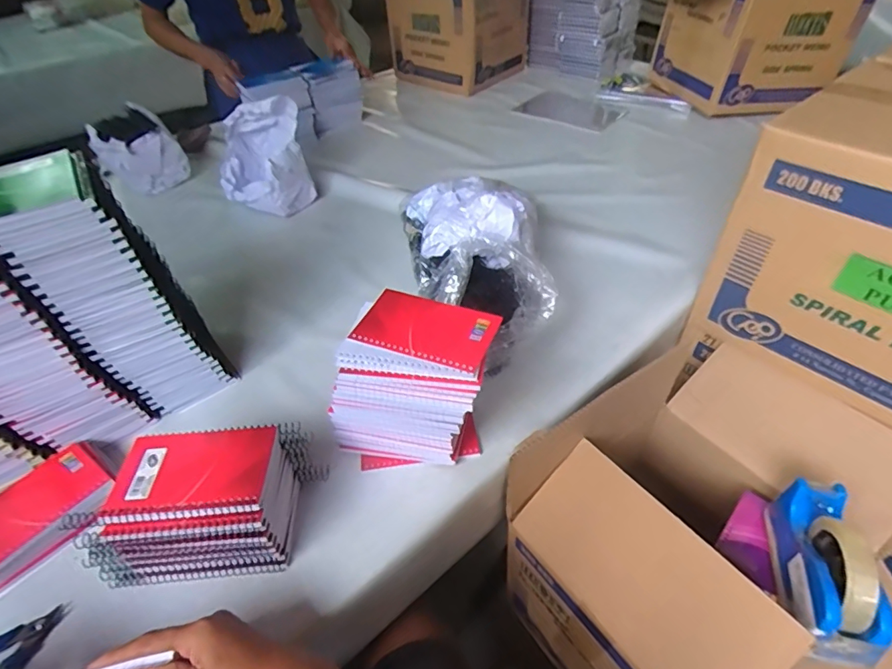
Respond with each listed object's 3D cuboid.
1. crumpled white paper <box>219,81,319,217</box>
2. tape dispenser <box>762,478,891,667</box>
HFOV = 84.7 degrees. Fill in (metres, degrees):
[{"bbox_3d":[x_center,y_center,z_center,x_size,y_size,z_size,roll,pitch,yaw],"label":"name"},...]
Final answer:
[{"bbox_3d":[-0.348,-0.333,0.925,0.161,0.162,0.175,-27,49,-22],"label":"crumpled white paper"},{"bbox_3d":[0.390,0.231,0.499,0.059,0.111,0.159,10,46,13],"label":"tape dispenser"}]

